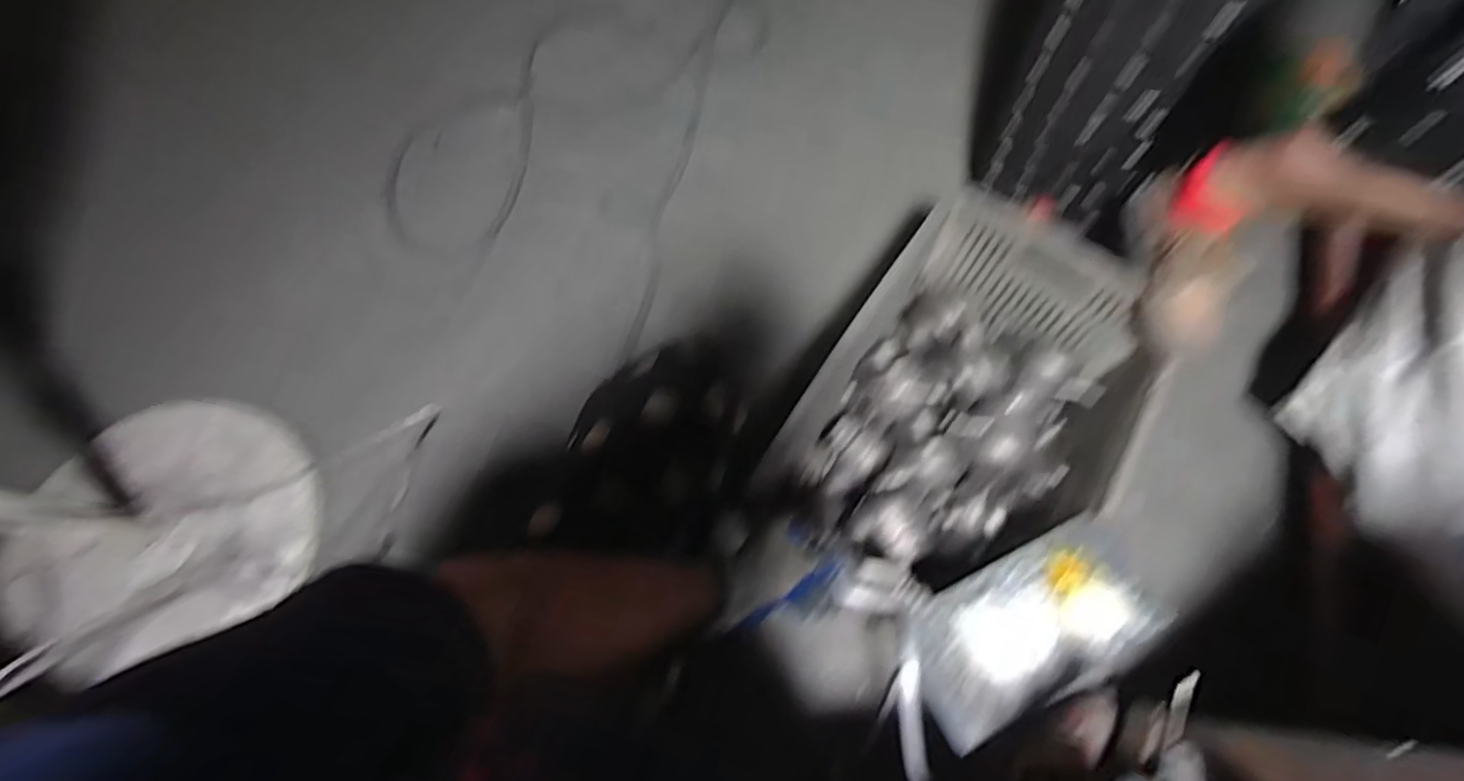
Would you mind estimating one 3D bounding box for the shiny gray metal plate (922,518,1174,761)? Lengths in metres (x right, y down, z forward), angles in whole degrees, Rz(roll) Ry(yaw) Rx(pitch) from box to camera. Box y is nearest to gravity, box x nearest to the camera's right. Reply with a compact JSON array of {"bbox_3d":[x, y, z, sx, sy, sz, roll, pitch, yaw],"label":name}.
[{"bbox_3d":[0.285,0.223,0.622,0.249,0.013,0.129,-23,70,-12],"label":"shiny gray metal plate"}]

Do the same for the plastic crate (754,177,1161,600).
[{"bbox_3d":[0.276,0.043,0.833,0.320,0.261,0.423,33,70,10],"label":"plastic crate"}]

